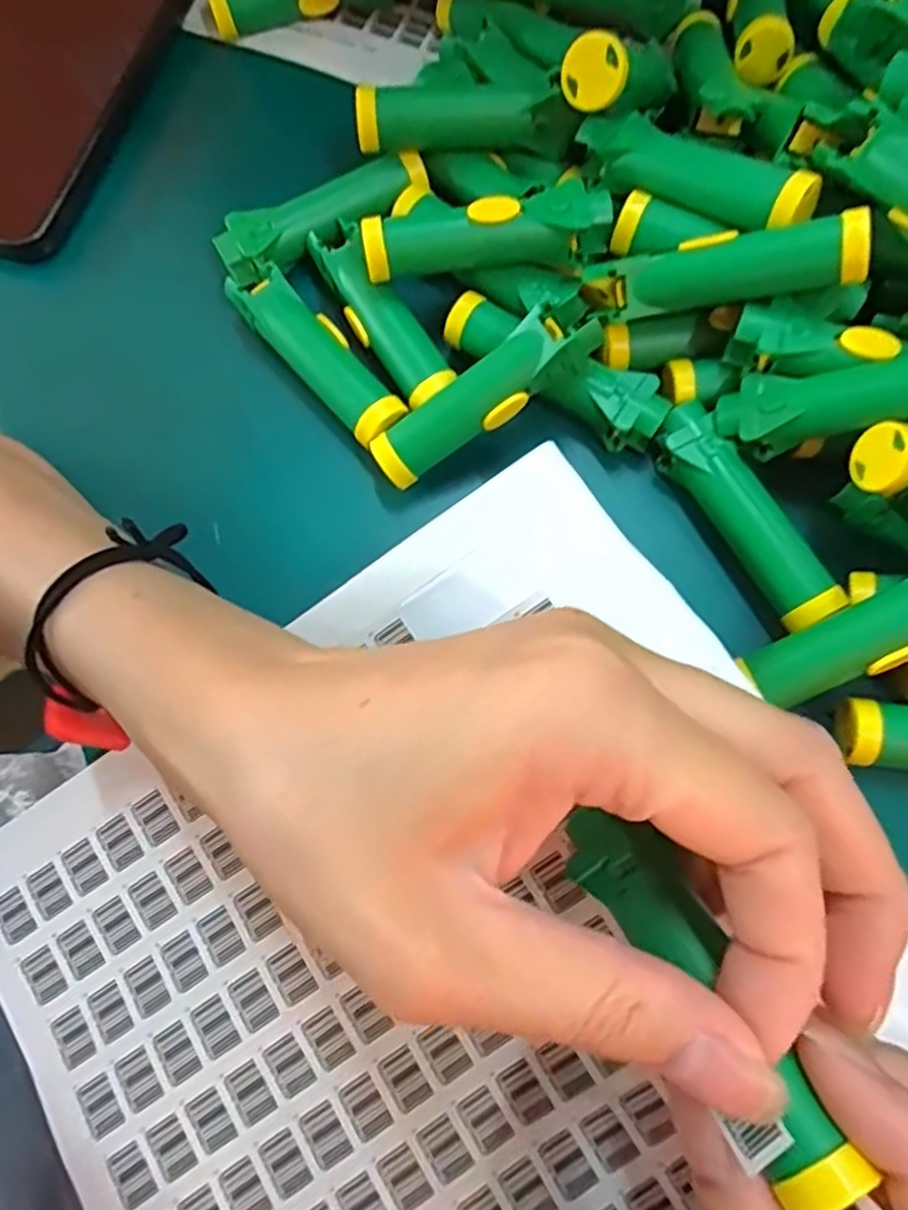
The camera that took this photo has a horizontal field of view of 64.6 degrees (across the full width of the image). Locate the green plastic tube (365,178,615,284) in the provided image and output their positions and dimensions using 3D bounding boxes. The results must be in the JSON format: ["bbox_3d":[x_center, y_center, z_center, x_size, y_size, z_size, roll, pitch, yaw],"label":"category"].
[{"bbox_3d":[0.011,-0.122,0.241,0.079,0.022,0.016,-9,75,-1],"label":"green plastic tube"}]

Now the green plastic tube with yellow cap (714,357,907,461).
[{"bbox_3d":[0.120,-0.060,0.210,0.080,0.015,0.018,-3,71,37],"label":"green plastic tube with yellow cap"}]

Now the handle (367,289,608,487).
[{"bbox_3d":[0.010,-0.067,0.233,0.081,0.015,0.019,-33,75,14],"label":"handle"}]

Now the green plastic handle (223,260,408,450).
[{"bbox_3d":[-0.046,-0.087,0.249,0.021,0.016,0.077,-41,77,-9],"label":"green plastic handle"}]

